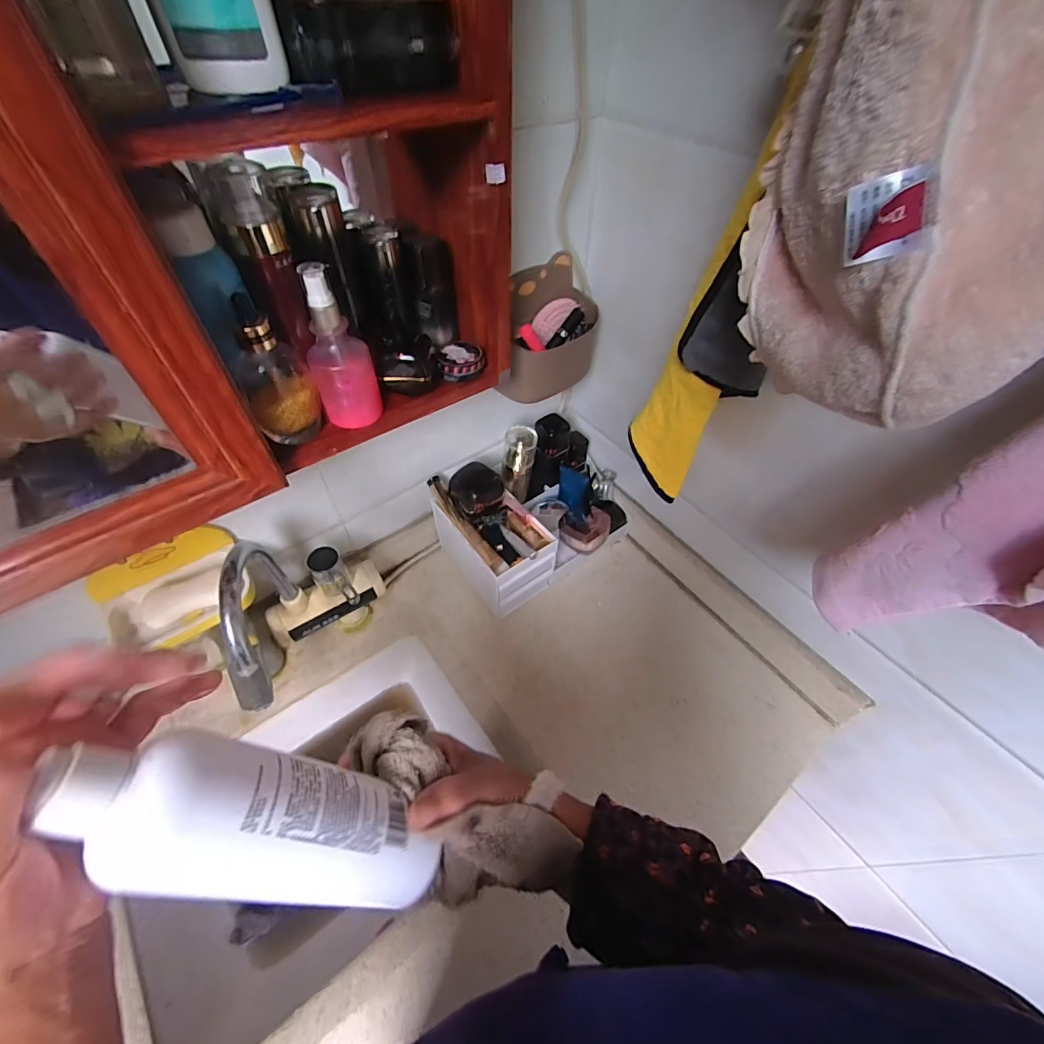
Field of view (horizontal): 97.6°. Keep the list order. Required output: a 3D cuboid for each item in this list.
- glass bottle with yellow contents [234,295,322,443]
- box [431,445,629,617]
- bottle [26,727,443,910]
[{"bbox_3d":[-0.209,-0.122,0.387,0.055,0.119,0.043,-23,55,-18],"label":"glass bottle with yellow contents"},{"bbox_3d":[0.027,-0.015,0.731,0.286,0.157,0.191,-26,56,-21],"label":"box"},{"bbox_3d":[-0.133,0.140,0.219,0.237,0.044,0.059,37,49,-30],"label":"bottle"}]

